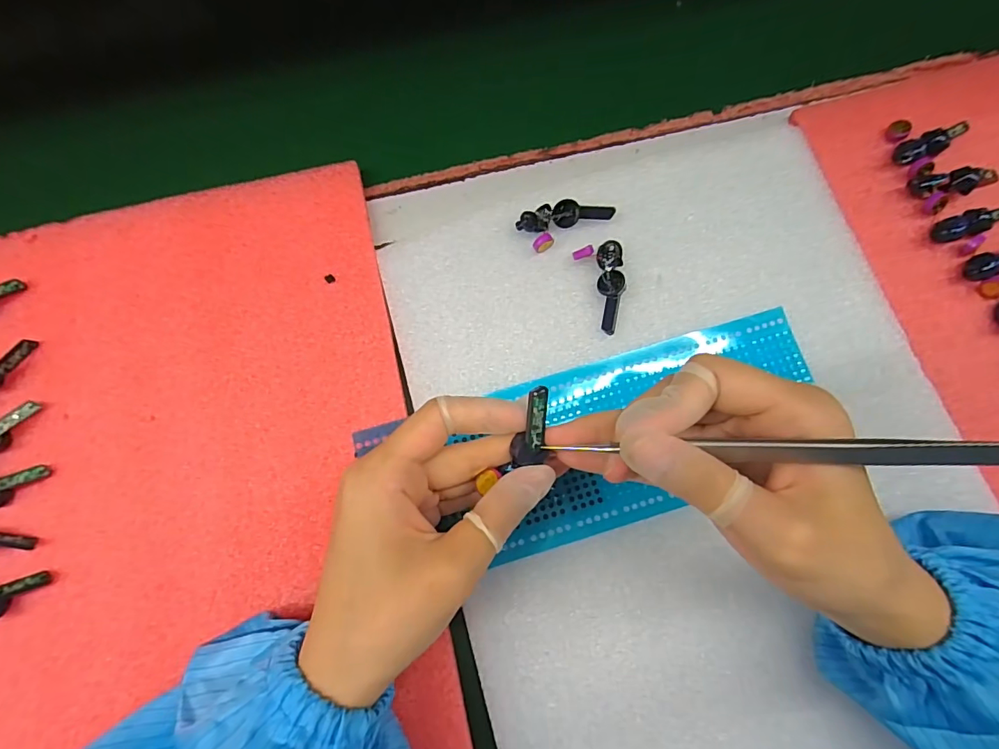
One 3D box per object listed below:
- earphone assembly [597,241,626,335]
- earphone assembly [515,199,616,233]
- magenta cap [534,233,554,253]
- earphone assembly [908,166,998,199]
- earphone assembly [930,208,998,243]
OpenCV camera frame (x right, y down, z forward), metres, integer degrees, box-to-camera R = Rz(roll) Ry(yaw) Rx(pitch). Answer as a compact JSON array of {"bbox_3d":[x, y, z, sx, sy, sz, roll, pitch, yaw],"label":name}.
[{"bbox_3d":[0.062,-0.049,0.271,0.014,0.014,0.051,-1,76,1],"label":"earphone assembly"},{"bbox_3d":[0.038,-0.091,0.281,0.055,0.014,0.012,-11,76,-2],"label":"earphone assembly"},{"bbox_3d":[0.025,-0.075,0.280,0.012,0.008,0.007,-29,77,-6],"label":"magenta cap"},{"bbox_3d":[0.267,-0.113,0.283,0.053,0.014,0.016,-12,76,-2],"label":"earphone assembly"},{"bbox_3d":[0.273,-0.088,0.277,0.051,0.011,0.014,-19,76,-4],"label":"earphone assembly"}]

